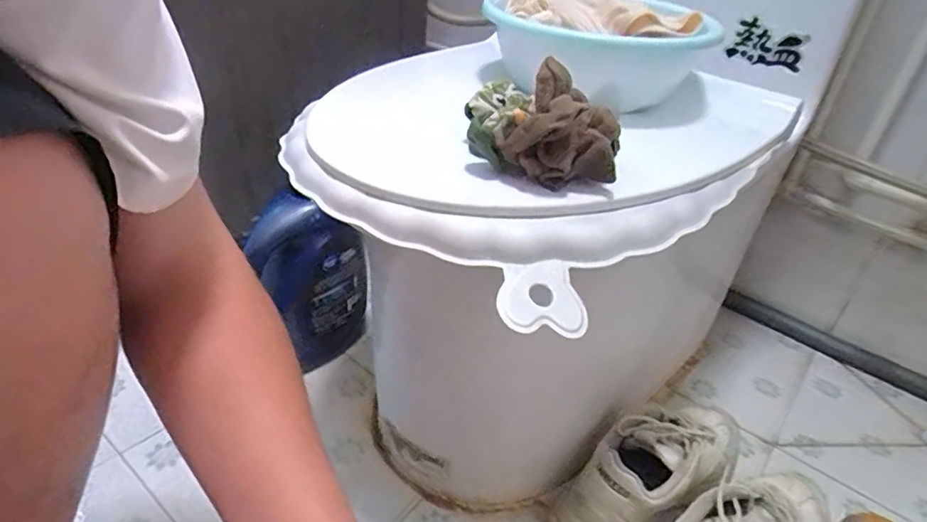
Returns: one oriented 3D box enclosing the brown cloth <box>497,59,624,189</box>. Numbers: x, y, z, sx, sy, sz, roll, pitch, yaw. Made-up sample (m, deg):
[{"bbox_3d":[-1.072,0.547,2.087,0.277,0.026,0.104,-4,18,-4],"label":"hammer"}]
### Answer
[{"bbox_3d":[0.069,-0.088,0.379,0.075,0.064,0.059,17,33,16],"label":"brown cloth"}]

